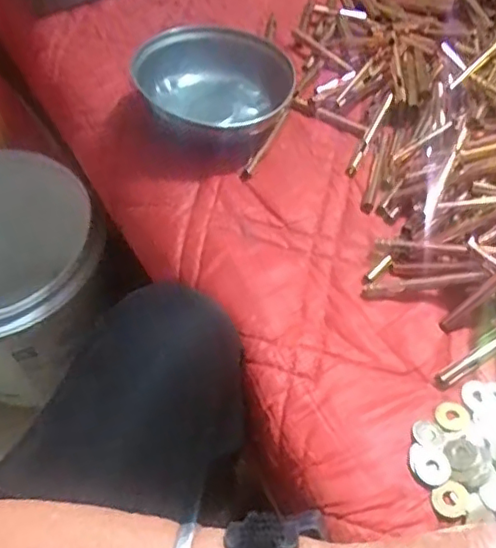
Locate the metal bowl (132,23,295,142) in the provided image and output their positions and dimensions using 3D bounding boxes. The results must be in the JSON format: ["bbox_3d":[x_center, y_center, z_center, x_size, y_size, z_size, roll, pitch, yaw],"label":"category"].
[{"bbox_3d":[-0.023,-0.170,0.533,0.130,0.057,0.126,0,55,1],"label":"metal bowl"}]

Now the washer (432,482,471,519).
[{"bbox_3d":[0.122,0.136,0.357,0.022,0.004,0.020,0,55,1],"label":"washer"}]

